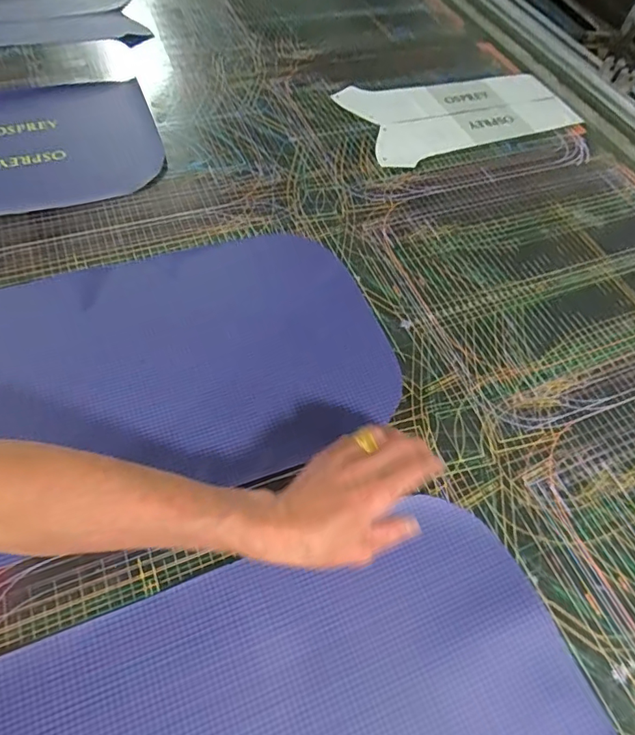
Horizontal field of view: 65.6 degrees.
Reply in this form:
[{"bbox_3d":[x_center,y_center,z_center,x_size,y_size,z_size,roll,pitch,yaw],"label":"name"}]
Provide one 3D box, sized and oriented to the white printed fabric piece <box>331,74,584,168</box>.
[{"bbox_3d":[0.240,-0.435,0.822,0.376,0.007,0.194,-19,62,-16],"label":"white printed fabric piece"}]

